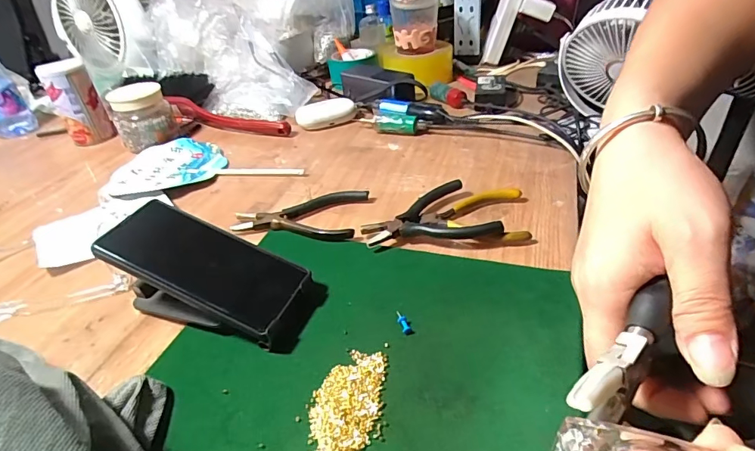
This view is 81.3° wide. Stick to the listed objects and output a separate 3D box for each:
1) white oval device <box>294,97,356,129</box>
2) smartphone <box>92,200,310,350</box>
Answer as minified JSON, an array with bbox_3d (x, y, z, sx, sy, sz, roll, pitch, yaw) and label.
[{"bbox_3d":[-0.080,-0.176,0.694,0.093,0.029,0.045,-13,37,-8],"label":"white oval device"},{"bbox_3d":[-0.142,0.031,0.368,0.160,0.016,0.074,25,44,8],"label":"smartphone"}]

